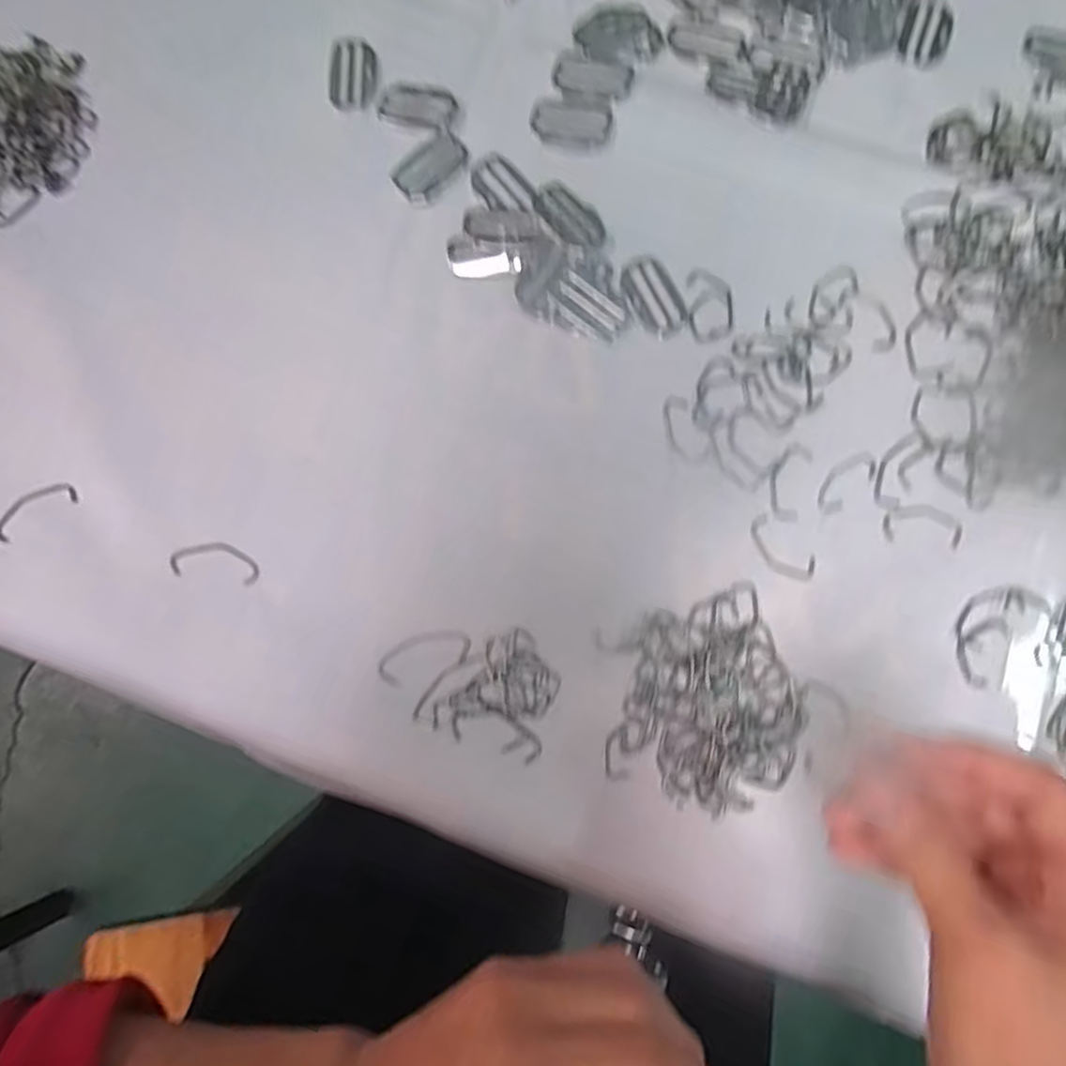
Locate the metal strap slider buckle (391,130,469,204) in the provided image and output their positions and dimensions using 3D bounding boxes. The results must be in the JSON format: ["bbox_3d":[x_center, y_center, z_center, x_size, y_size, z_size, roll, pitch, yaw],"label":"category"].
[{"bbox_3d":[-0.057,-0.207,0.396,0.026,0.004,0.044,44,83,8],"label":"metal strap slider buckle"}]

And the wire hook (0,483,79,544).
[{"bbox_3d":[-0.257,-0.013,0.362,0.042,0.006,0.019,-34,81,-5],"label":"wire hook"}]

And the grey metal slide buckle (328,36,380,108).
[{"bbox_3d":[-0.104,-0.268,0.409,0.027,0.004,0.045,2,80,1],"label":"grey metal slide buckle"}]

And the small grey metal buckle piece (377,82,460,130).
[{"bbox_3d":[-0.066,-0.247,0.405,0.045,0.005,0.024,12,80,3],"label":"small grey metal buckle piece"}]

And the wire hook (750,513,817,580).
[{"bbox_3d":[0.126,0.009,0.356,0.039,0.004,0.020,40,83,7],"label":"wire hook"}]

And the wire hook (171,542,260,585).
[{"bbox_3d":[-0.161,0.014,0.358,0.044,0.006,0.019,8,80,2],"label":"wire hook"}]

